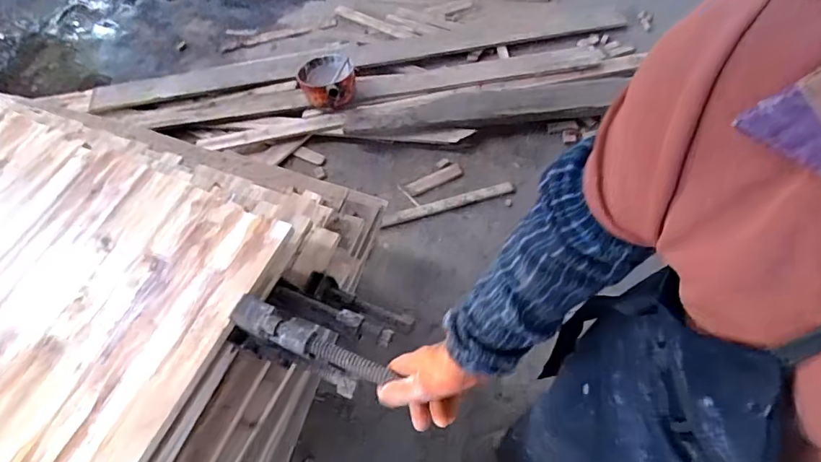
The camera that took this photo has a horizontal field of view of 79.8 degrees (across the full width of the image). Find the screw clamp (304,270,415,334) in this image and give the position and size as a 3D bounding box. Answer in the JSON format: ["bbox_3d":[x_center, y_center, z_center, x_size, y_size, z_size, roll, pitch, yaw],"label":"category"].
[{"bbox_3d":[-0.087,0.124,0.856,0.201,0.033,0.041,15,62,19],"label":"screw clamp"}]

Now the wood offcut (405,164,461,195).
[{"bbox_3d":[0.086,-0.187,1.761,0.213,0.017,0.058,-25,62,-11],"label":"wood offcut"}]

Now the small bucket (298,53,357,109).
[{"bbox_3d":[-0.316,-0.553,1.836,0.203,0.115,0.221,-5,58,8],"label":"small bucket"}]

